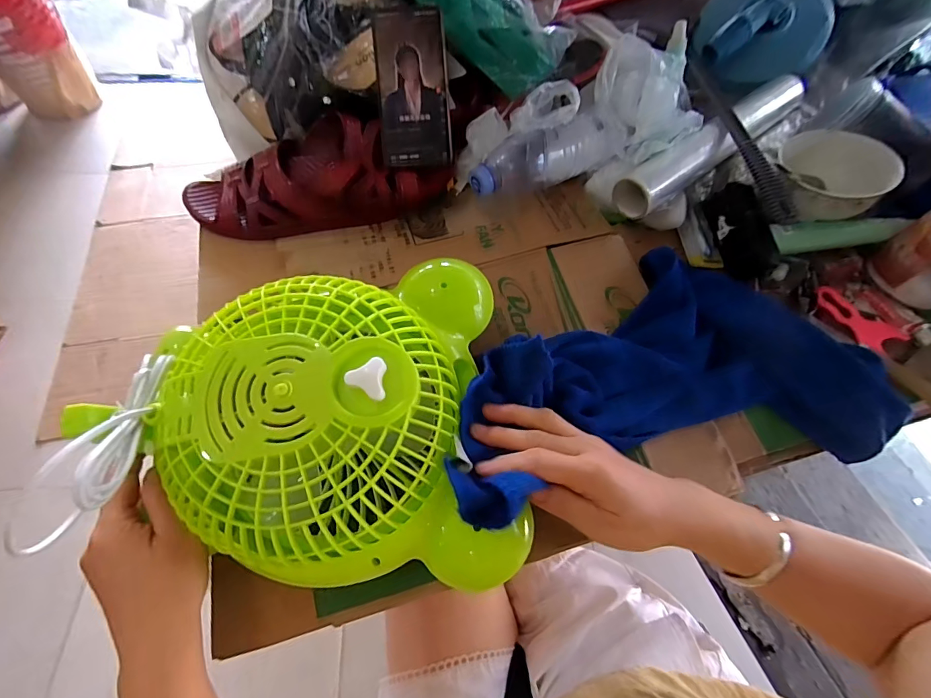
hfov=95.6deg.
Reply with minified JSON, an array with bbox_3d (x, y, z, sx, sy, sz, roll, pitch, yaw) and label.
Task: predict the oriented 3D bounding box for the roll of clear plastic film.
[{"bbox_3d":[0.297,-0.247,0.507,0.296,0.048,0.052,-34,66,-19],"label":"roll of clear plastic film"}]

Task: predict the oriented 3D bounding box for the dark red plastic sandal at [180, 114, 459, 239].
[{"bbox_3d":[-0.164,-0.194,0.475,0.292,0.071,0.116,-6,60,-5],"label":"dark red plastic sandal"}]

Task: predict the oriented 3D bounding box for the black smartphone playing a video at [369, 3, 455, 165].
[{"bbox_3d":[-0.057,-0.280,0.456,0.075,0.010,0.159,-5,98,-4],"label":"black smartphone playing a video"}]

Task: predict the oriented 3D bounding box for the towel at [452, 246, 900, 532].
[{"bbox_3d":[0.164,0.020,0.370,0.397,0.054,0.214,-11,61,-17],"label":"towel"}]

